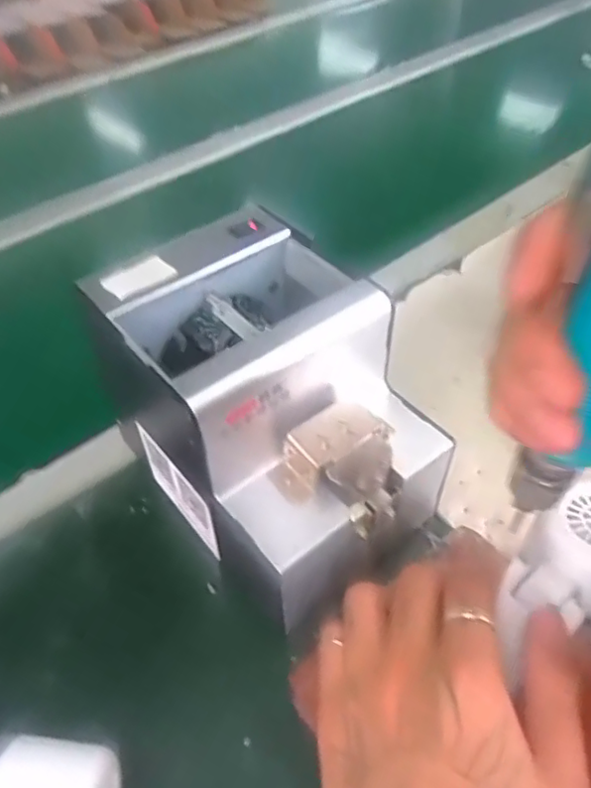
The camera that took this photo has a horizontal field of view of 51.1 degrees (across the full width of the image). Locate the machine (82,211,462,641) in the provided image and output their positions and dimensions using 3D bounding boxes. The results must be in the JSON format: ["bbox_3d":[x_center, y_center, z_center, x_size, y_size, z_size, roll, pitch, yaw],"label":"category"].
[{"bbox_3d":[-0.012,0.009,0.355,0.125,0.145,0.167,-32,52,-25],"label":"machine"}]

